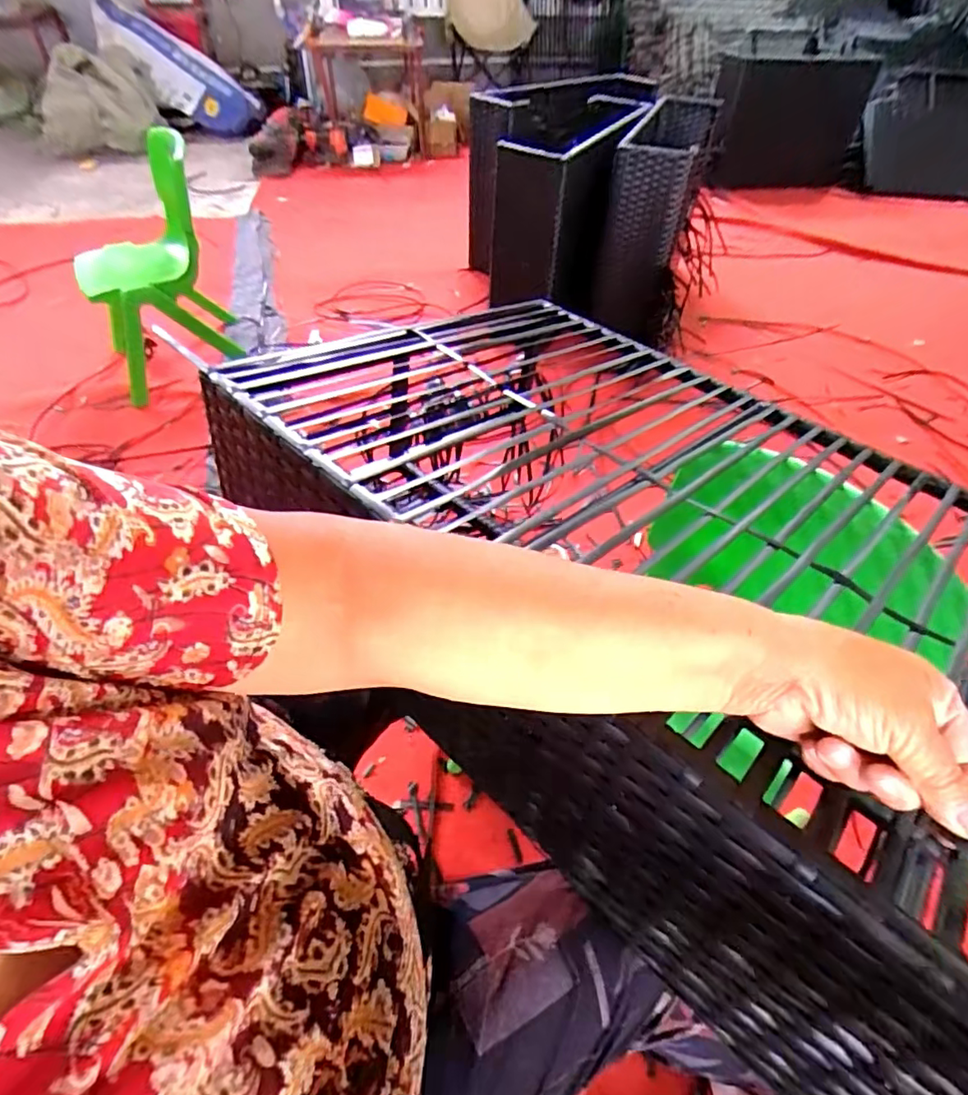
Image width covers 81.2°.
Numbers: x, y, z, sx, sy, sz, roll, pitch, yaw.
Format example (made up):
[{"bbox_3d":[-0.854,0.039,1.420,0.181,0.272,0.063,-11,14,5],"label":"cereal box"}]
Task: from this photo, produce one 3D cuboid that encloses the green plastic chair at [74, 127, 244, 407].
[{"bbox_3d":[-0.810,-0.680,1.365,0.309,0.475,0.310,-23,56,-21],"label":"green plastic chair"}]

